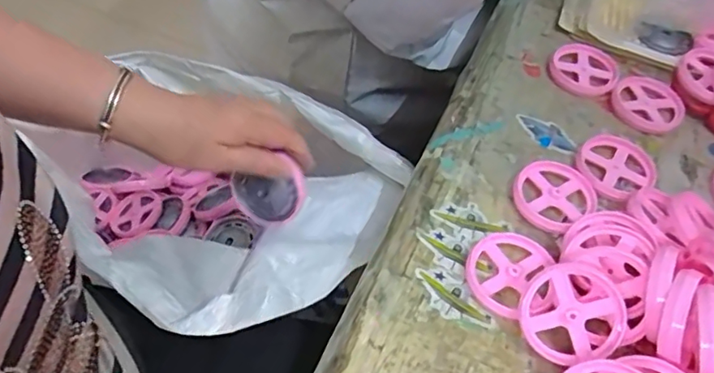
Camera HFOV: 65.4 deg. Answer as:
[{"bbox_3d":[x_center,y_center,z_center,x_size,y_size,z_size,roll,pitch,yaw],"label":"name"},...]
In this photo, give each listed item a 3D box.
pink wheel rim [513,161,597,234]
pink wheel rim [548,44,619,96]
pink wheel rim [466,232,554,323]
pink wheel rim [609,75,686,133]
[{"bbox_3d":[0.155,0.005,0.440,0.065,0.010,0.057,-32,62,-27],"label":"pink wheel rim"},{"bbox_3d":[0.221,-0.114,0.543,0.065,0.008,0.062,3,52,-4],"label":"pink wheel rim"},{"bbox_3d":[0.107,0.061,0.393,0.058,0.011,0.065,16,52,5],"label":"pink wheel rim"},{"bbox_3d":[0.273,-0.078,0.523,0.064,0.011,0.070,3,52,-4],"label":"pink wheel rim"}]

